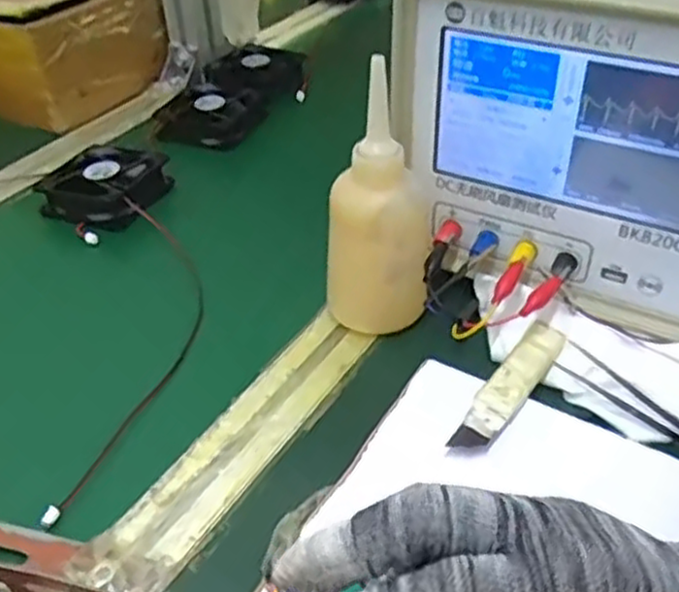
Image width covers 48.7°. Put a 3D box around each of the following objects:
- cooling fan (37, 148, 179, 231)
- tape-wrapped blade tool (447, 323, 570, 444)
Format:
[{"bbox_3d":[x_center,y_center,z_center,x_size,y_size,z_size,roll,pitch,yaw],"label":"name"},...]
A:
[{"bbox_3d":[-0.187,-0.090,0.604,0.082,0.028,0.079,9,40,14],"label":"cooling fan"},{"bbox_3d":[0.093,0.047,0.407,0.022,0.007,0.109,23,45,28],"label":"tape-wrapped blade tool"}]

